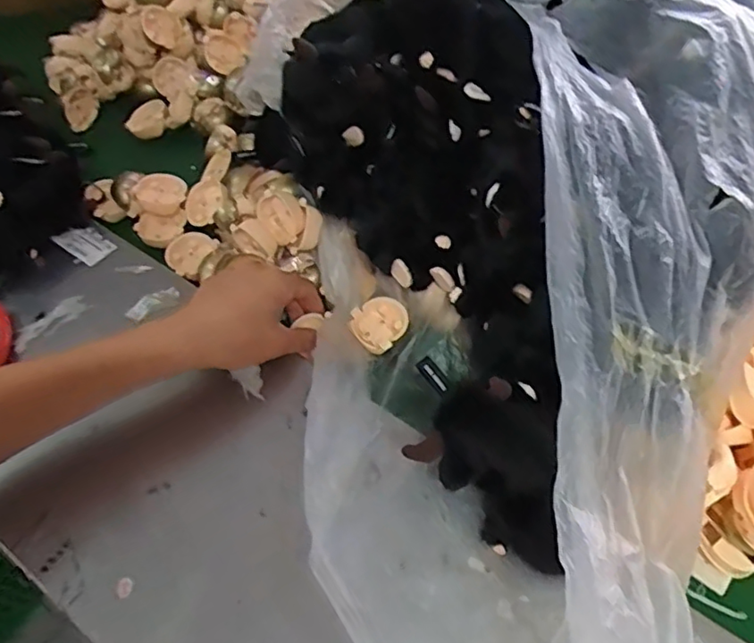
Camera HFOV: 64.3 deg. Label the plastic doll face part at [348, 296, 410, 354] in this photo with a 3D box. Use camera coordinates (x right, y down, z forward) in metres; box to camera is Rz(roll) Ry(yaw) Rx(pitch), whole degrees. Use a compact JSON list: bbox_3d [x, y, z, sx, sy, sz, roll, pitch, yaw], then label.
[{"bbox_3d":[0.002,0.001,0.519,0.047,0.013,0.046,-36,70,-10],"label":"plastic doll face part"}]

